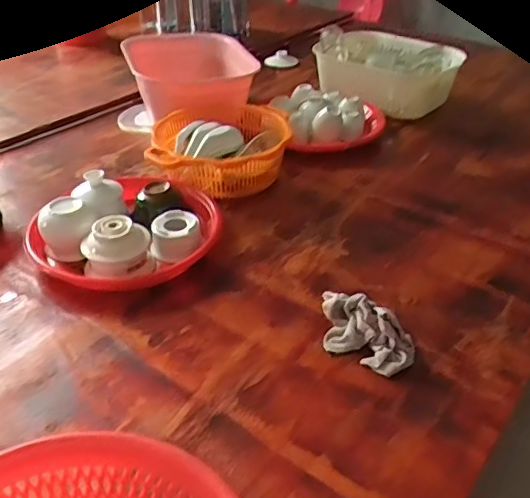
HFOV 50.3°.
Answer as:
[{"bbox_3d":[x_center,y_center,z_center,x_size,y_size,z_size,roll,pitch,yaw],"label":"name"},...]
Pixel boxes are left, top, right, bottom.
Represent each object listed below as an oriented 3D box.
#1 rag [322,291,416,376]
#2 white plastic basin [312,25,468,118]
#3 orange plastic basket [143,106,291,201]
[{"bbox_3d":[0.103,0.084,0.607,0.124,0.040,0.064,25,43,29],"label":"rag"},{"bbox_3d":[0.238,-0.357,1.123,0.242,0.119,0.158,30,46,33],"label":"white plastic basin"},{"bbox_3d":[-0.069,-0.147,0.886,0.208,0.075,0.166,0,37,-1],"label":"orange plastic basket"}]

